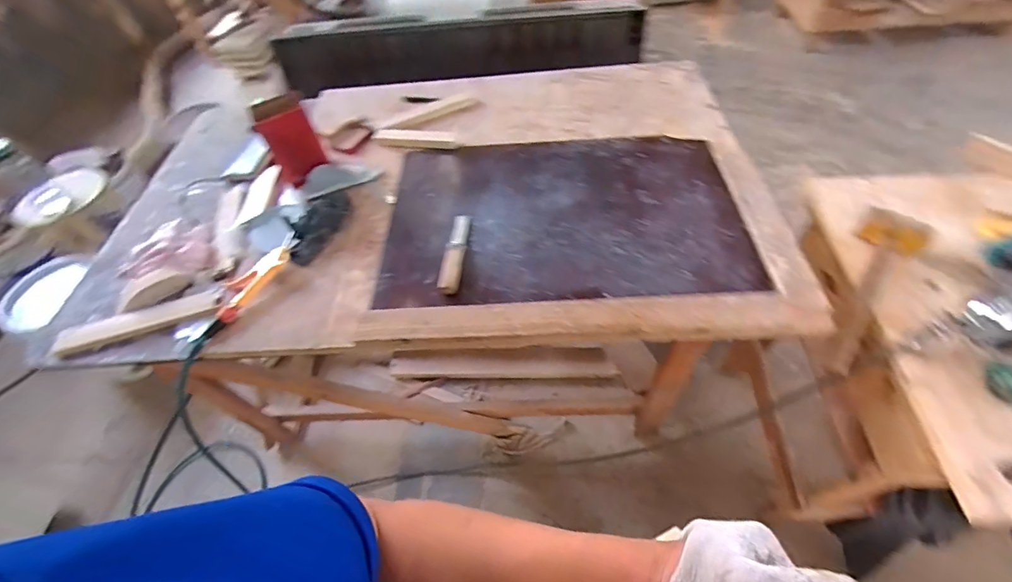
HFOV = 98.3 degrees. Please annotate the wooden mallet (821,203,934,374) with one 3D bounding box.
[{"bbox_3d":[0.618,0.000,0.740,0.101,0.054,0.341,26,75,20],"label":"wooden mallet"}]

